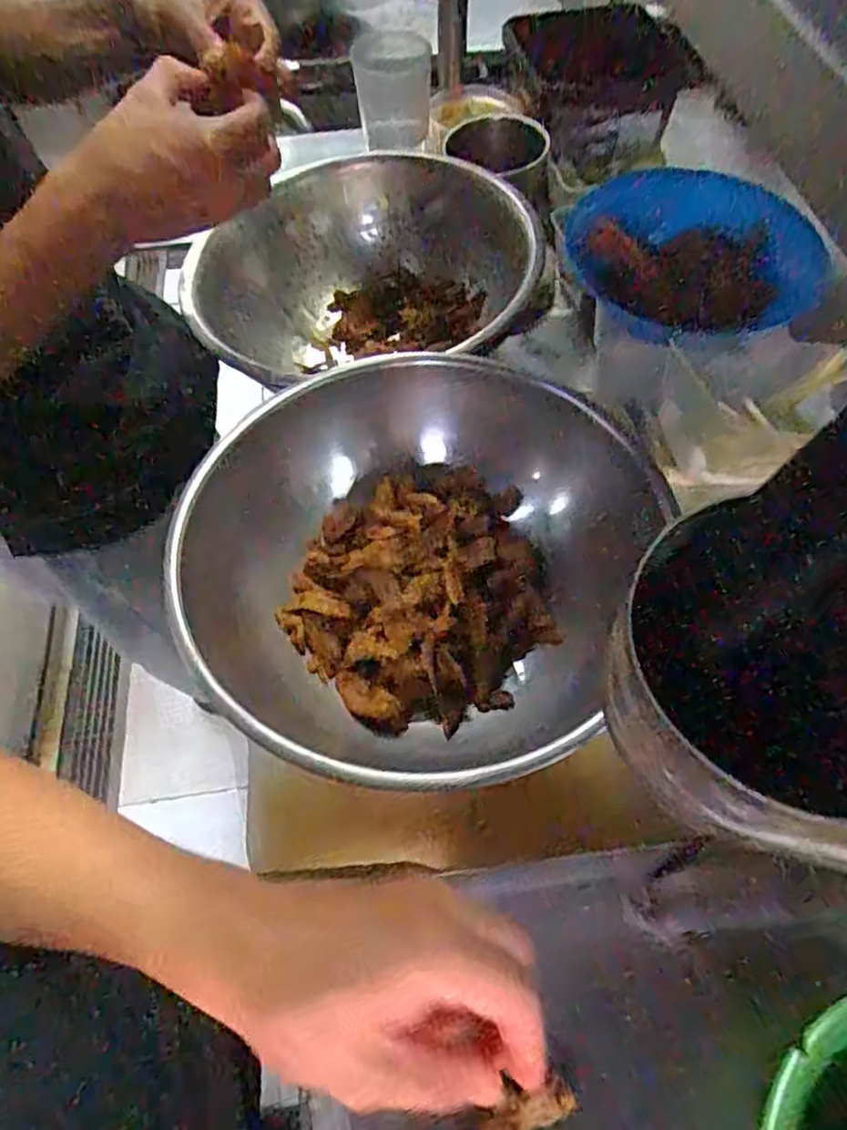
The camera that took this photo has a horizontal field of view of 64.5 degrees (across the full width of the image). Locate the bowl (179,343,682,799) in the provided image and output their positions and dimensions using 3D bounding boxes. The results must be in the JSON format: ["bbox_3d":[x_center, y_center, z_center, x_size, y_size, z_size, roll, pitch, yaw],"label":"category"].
[{"bbox_3d":[-0.001,-0.006,0.472,0.298,0.117,0.294,0,60,1],"label":"bowl"}]

